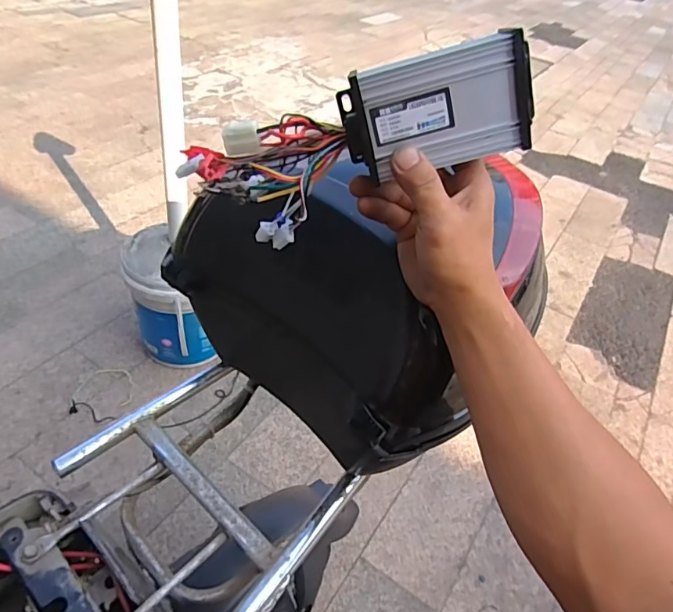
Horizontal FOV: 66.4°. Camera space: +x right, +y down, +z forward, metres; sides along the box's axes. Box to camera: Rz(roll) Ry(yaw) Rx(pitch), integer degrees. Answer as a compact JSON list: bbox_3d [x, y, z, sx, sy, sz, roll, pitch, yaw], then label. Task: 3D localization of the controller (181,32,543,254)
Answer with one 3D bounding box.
[{"bbox_3d":[0.018,-0.104,0.351,0.222,0.093,0.039,-15,42,16],"label":"controller"}]

